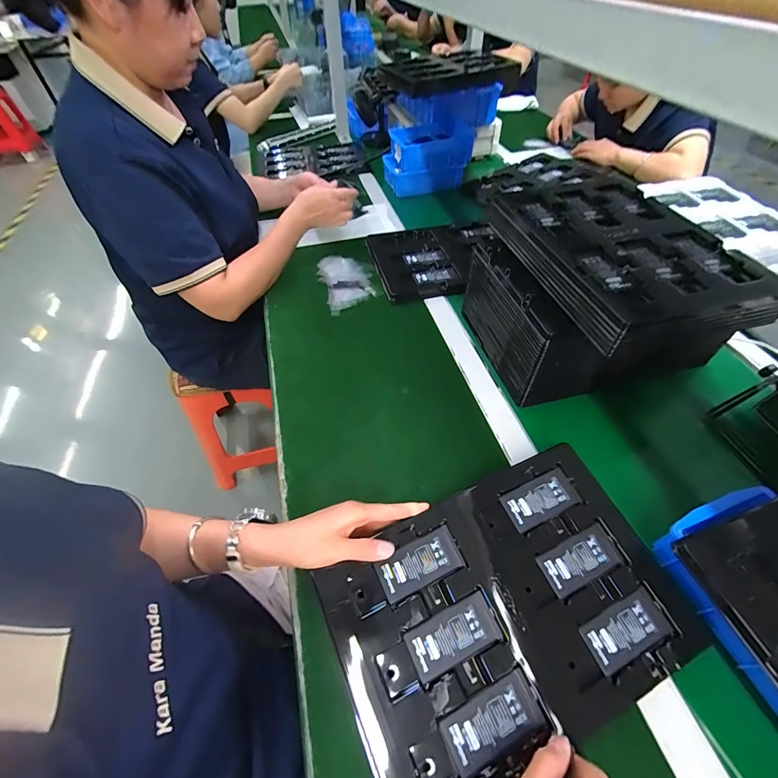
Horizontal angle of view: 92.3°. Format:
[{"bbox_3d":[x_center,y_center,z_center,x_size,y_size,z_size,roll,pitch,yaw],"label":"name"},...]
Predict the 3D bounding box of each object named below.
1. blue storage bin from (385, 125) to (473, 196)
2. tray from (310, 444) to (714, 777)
[{"bbox_3d":[0.105,-0.637,1.026,0.220,0.119,0.153,-16,53,-10],"label":"blue storage bin"},{"bbox_3d":[0.116,0.213,0.369,0.327,0.009,0.224,-21,64,-15],"label":"tray"}]

